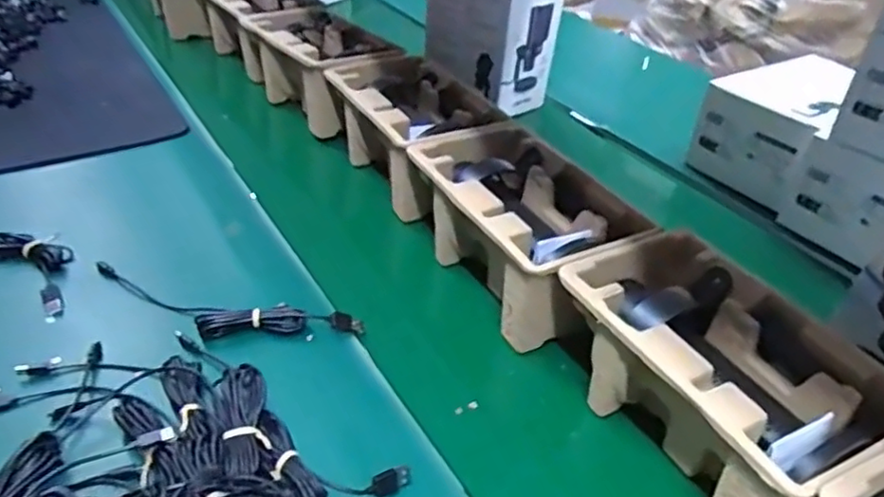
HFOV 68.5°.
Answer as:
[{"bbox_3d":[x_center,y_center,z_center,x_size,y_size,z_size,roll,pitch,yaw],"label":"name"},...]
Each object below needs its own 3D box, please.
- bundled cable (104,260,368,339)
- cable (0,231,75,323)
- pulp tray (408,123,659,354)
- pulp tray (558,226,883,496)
[{"bbox_3d":[-0.203,0.052,0.575,0.258,0.024,0.055,12,33,7],"label":"bundled cable"},{"bbox_3d":[-0.392,0.033,0.588,0.113,0.026,0.138,-18,41,-33],"label":"cable"},{"bbox_3d":[0.069,-0.017,0.629,0.134,0.110,0.223,-14,39,-29],"label":"pulp tray"},{"bbox_3d":[0.195,0.099,0.483,0.140,0.109,0.221,-12,38,-27],"label":"pulp tray"}]

